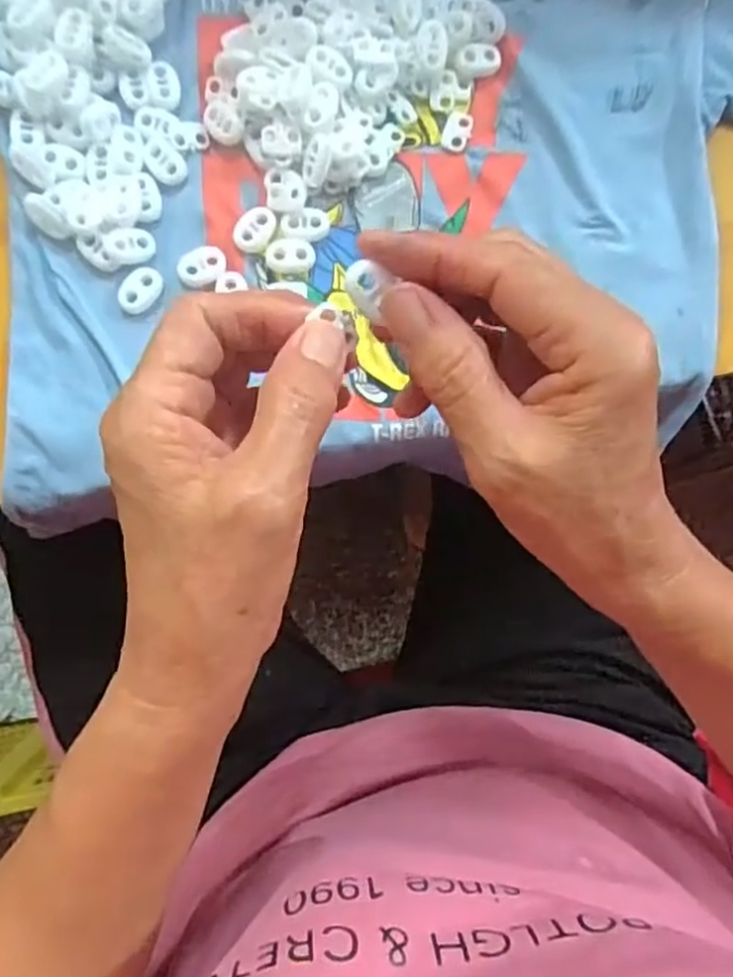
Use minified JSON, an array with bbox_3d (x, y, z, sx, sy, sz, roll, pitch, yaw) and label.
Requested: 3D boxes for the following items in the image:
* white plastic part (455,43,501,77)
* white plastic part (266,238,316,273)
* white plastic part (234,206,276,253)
[{"bbox_3d":[0.053,-0.205,0.335,0.022,0.006,0.013,-7,87,-4],"label":"white plastic part"},{"bbox_3d":[-0.035,-0.109,0.326,0.022,0.004,0.016,-4,87,-3],"label":"white plastic part"},{"bbox_3d":[-0.052,-0.121,0.326,0.016,0.004,0.022,36,86,-1],"label":"white plastic part"}]

